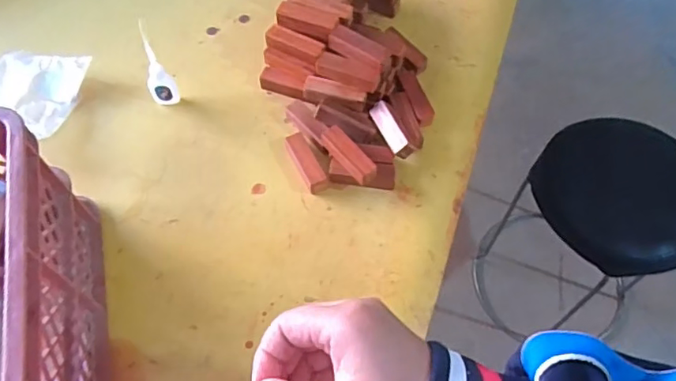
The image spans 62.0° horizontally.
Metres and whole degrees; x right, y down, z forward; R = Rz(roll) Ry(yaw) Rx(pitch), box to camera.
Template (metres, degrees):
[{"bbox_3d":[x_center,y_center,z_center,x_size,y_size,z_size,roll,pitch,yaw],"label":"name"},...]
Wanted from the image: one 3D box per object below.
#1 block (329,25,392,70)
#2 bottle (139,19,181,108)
[{"bbox_3d":[0.026,-0.171,0.675,0.081,0.017,0.027,30,65,16],"label":"block"},{"bbox_3d":[-0.224,-0.152,0.694,0.034,0.123,0.027,-28,64,-15],"label":"bottle"}]

